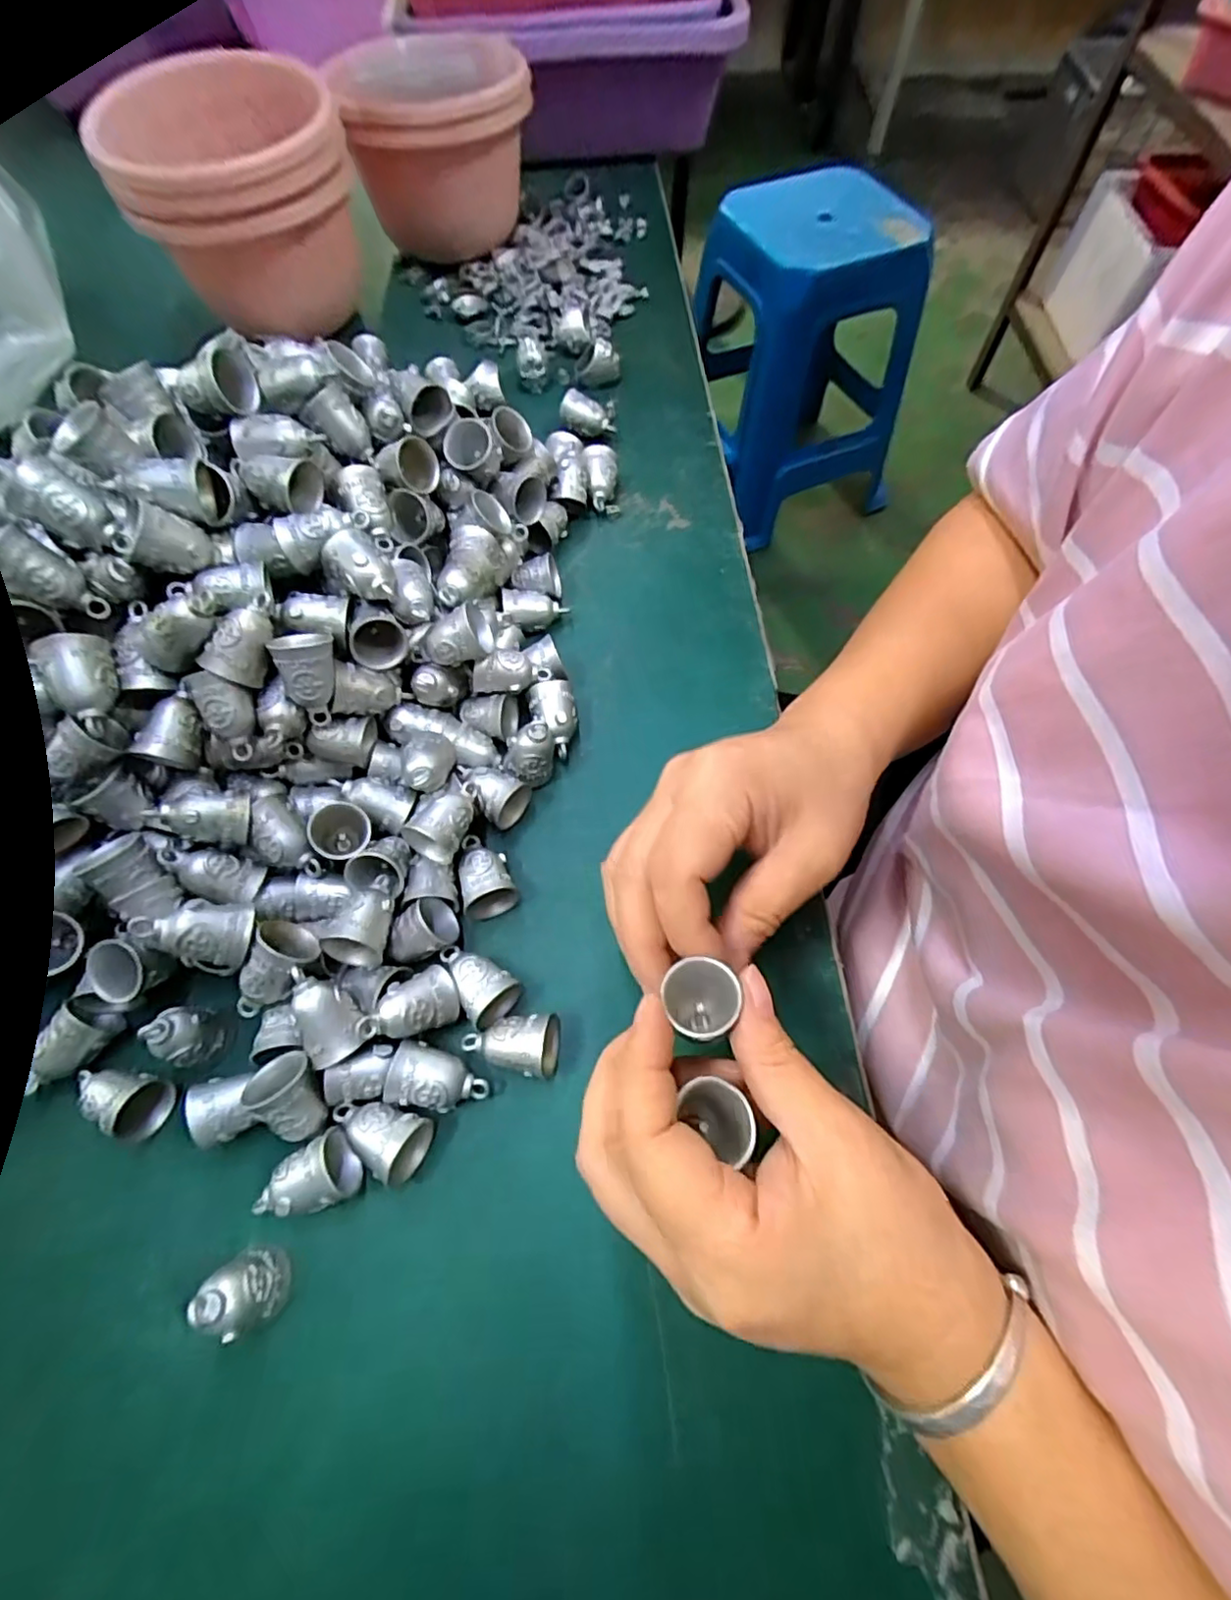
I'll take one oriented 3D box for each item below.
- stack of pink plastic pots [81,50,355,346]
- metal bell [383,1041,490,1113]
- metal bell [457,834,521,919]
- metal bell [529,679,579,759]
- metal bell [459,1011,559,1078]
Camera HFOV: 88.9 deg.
[{"bbox_3d":[-0.252,-0.416,0.437,0.139,0.119,0.169,-18,64,-7],"label":"stack of pink plastic pots"},{"bbox_3d":[-0.069,0.110,0.248,0.037,0.021,0.022,7,64,5],"label":"metal bell"},{"bbox_3d":[-0.061,0.033,0.285,0.024,0.024,0.037,-23,65,-9],"label":"metal bell"},{"bbox_3d":[-0.031,-0.040,0.318,0.023,0.024,0.033,-10,64,-3],"label":"metal bell"},{"bbox_3d":[-0.042,0.101,0.253,0.038,0.021,0.023,-7,64,-2],"label":"metal bell"}]

